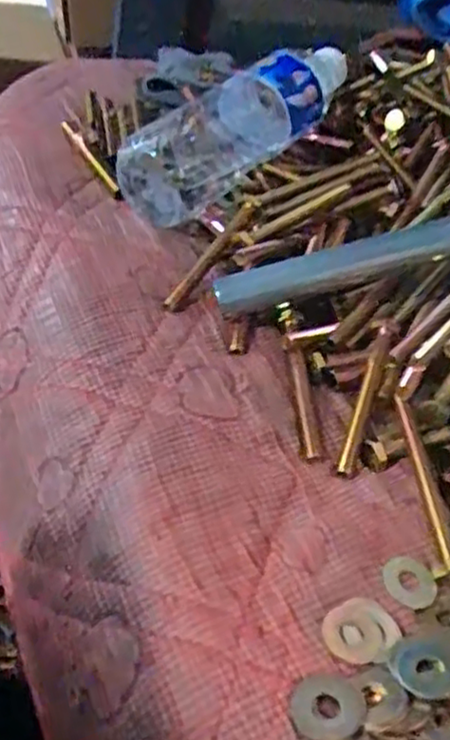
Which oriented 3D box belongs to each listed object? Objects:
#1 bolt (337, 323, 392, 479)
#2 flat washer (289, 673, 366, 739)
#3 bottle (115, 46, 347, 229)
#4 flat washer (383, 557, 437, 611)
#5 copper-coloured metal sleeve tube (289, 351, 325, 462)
[{"bbox_3d":[0.077,0.013,0.375,0.009,0.014,0.101,17,47,12],"label":"bolt"},{"bbox_3d":[0.038,0.124,0.256,0.028,0.004,0.025,-1,43,-16],"label":"flat washer"},{"bbox_3d":[0.020,-0.192,0.502,0.066,0.057,0.229,30,48,22],"label":"bottle"},{"bbox_3d":[0.082,0.095,0.309,0.025,0.004,0.024,11,46,-11],"label":"flat washer"},{"bbox_3d":[0.043,0.017,0.371,0.010,0.008,0.073,4,42,-10],"label":"copper-coloured metal sleeve tube"}]

